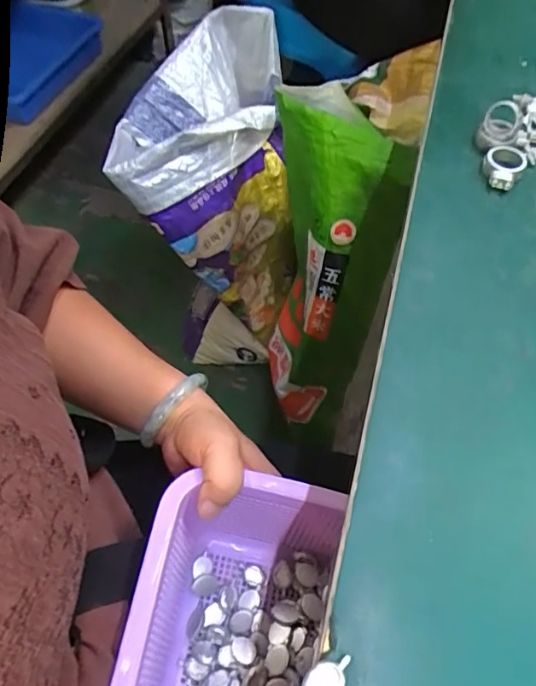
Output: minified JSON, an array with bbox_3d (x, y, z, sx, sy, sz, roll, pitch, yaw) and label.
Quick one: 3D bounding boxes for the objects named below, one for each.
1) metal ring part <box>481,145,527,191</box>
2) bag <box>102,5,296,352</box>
[{"bbox_3d":[0.154,-0.116,0.339,0.025,0.012,0.034,29,62,17],"label":"metal ring part"},{"bbox_3d":[-0.067,-0.266,0.824,0.231,0.336,0.325,10,59,7],"label":"bag"}]

